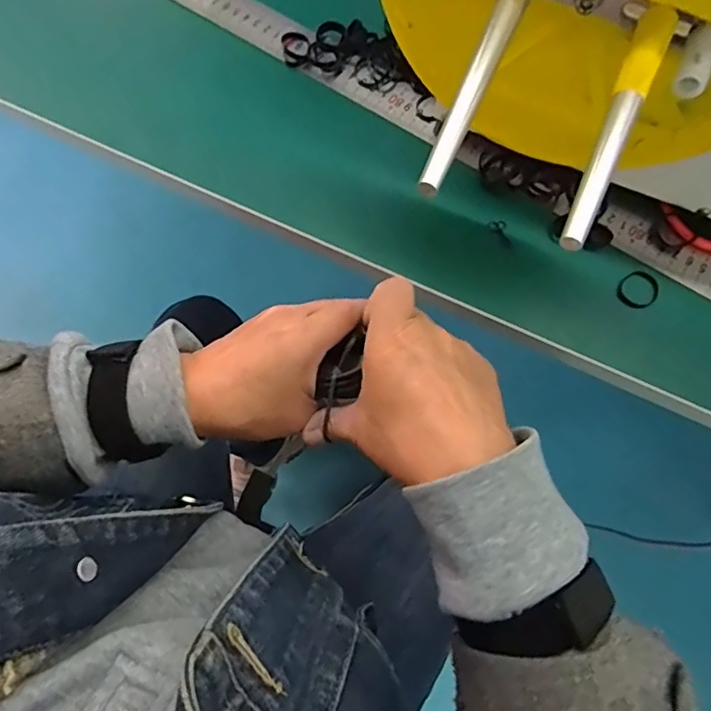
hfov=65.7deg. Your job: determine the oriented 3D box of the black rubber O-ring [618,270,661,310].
[{"bbox_3d":[0.189,-0.044,0.368,0.028,0.004,0.024,-30,76,-11],"label":"black rubber O-ring"}]

